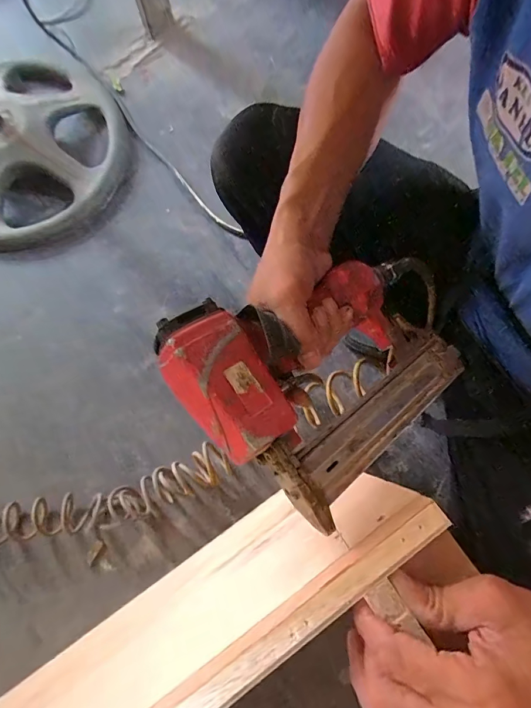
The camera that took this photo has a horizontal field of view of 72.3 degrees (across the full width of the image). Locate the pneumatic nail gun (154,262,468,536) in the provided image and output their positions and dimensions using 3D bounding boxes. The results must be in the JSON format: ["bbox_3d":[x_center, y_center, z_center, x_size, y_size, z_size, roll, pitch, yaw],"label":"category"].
[{"bbox_3d":[0.041,0.007,0.299,0.227,0.065,0.163,-36,89,-34],"label":"pneumatic nail gun"}]

